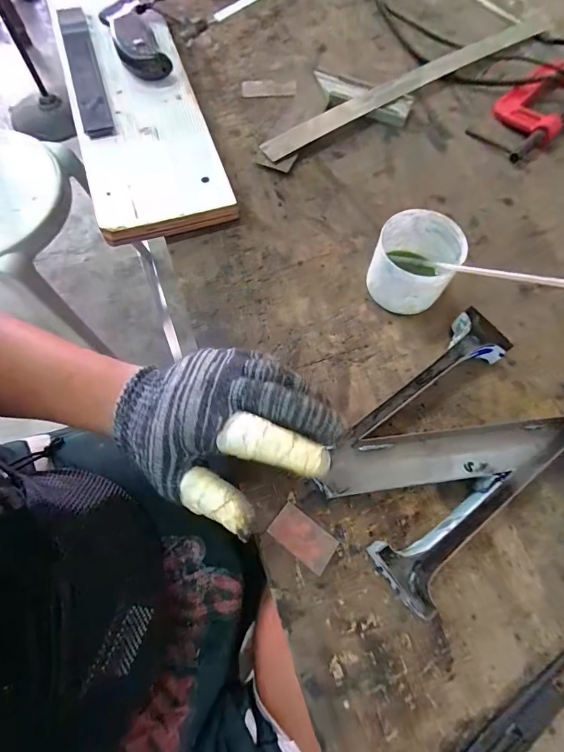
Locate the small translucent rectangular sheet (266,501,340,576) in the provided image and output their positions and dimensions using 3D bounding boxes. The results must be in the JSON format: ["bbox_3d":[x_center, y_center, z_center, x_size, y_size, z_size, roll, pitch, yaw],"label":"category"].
[{"bbox_3d":[0.015,0.112,0.258,0.044,0.004,0.025,36,72,11],"label":"small translucent rectangular sheet"}]

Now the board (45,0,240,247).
[{"bbox_3d":[-0.164,-0.306,0.396,0.124,0.025,0.396,-19,76,-5],"label":"board"}]

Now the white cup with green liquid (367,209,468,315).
[{"bbox_3d":[0.107,-0.092,0.310,0.063,0.056,0.066,1,69,-2],"label":"white cup with green liquid"}]

